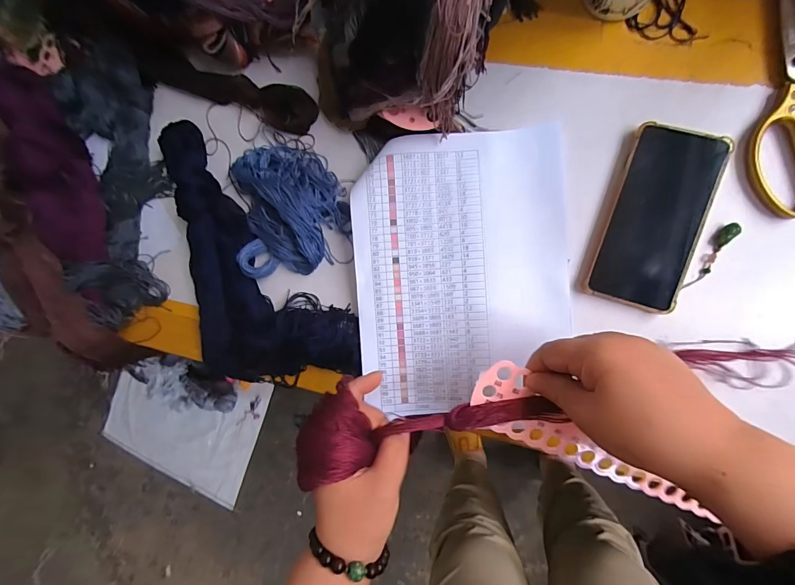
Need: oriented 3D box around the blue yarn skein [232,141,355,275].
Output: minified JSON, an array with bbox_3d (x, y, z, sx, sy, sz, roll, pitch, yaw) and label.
[{"bbox_3d":[-0.113,-0.092,0.388,0.115,0.032,0.137,-7,90,12],"label":"blue yarn skein"}]

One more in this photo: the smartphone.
[{"bbox_3d":[0.237,-0.068,0.339,0.079,0.011,0.163,18,95,11],"label":"smartphone"}]

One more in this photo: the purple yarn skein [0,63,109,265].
[{"bbox_3d":[-0.398,-0.141,0.422,0.075,0.046,0.225,-27,87,9],"label":"purple yarn skein"}]

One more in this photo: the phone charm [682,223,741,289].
[{"bbox_3d":[0.283,-0.032,0.330,0.012,0.009,0.069,31,98,10],"label":"phone charm"}]

